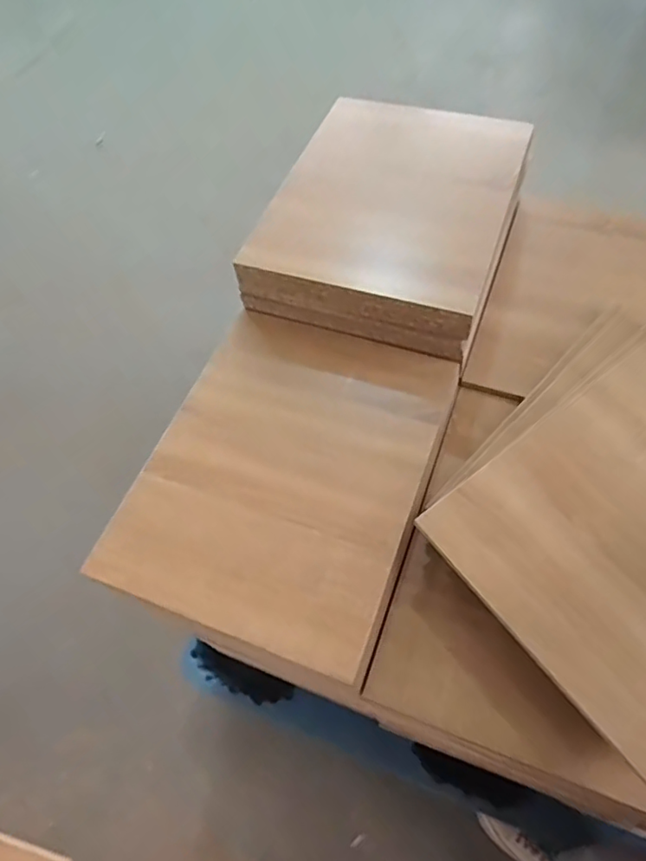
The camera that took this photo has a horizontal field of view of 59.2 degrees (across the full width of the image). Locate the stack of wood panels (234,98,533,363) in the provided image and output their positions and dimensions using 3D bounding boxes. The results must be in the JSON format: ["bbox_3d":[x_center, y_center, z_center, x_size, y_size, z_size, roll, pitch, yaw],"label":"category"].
[{"bbox_3d":[0.103,-0.327,0.851,0.328,0.099,0.400,17,62,14],"label":"stack of wood panels"}]

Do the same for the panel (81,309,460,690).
[{"bbox_3d":[-0.042,0.042,0.712,0.333,0.028,0.417,17,62,14],"label":"panel"}]

